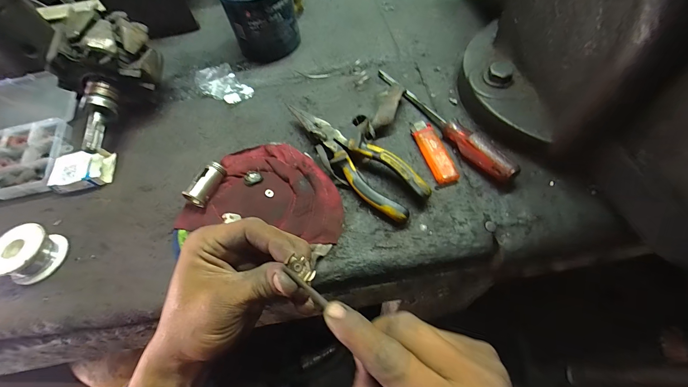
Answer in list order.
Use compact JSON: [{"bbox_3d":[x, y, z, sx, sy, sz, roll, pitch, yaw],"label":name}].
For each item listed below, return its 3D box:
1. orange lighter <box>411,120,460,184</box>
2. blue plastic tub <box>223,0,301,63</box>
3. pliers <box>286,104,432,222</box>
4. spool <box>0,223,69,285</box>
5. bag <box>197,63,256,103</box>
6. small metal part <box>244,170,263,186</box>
[{"bbox_3d":[0.096,-0.045,0.314,0.022,0.012,0.079,-15,62,-6],"label":"orange lighter"},{"bbox_3d":[-0.116,-0.259,0.407,0.087,0.105,0.095,-1,62,2],"label":"blue plastic tub"},{"bbox_3d":[0.005,-0.043,0.308,0.050,0.022,0.182,-40,67,-17],"label":"pliers"},{"bbox_3d":[-0.317,0.060,0.291,0.049,0.029,0.052,11,63,8],"label":"spool"},{"bbox_3d":[-0.161,-0.146,0.395,0.051,0.025,0.063,-41,68,-18],"label":"bag"},{"bbox_3d":[-0.095,-0.016,0.303,0.017,0.004,0.019,-38,67,-17],"label":"small metal part"}]

